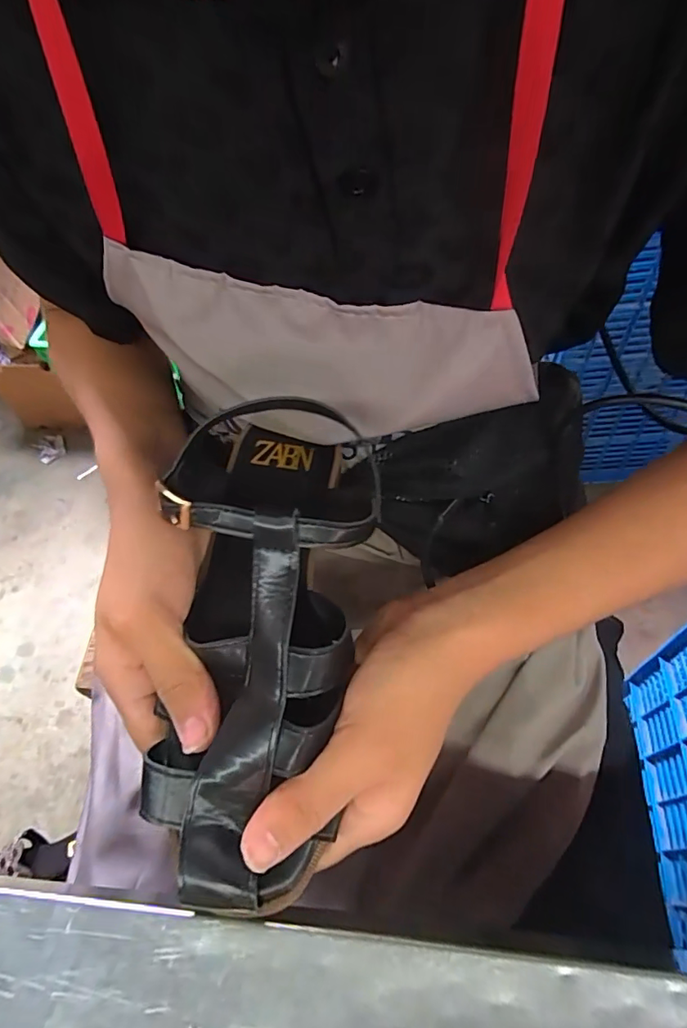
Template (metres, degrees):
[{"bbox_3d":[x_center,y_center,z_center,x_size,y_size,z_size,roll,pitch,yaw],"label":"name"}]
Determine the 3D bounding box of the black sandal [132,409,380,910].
[{"bbox_3d":[-0.042,0.045,0.230,0.077,0.058,0.222,1,67,6],"label":"black sandal"}]

